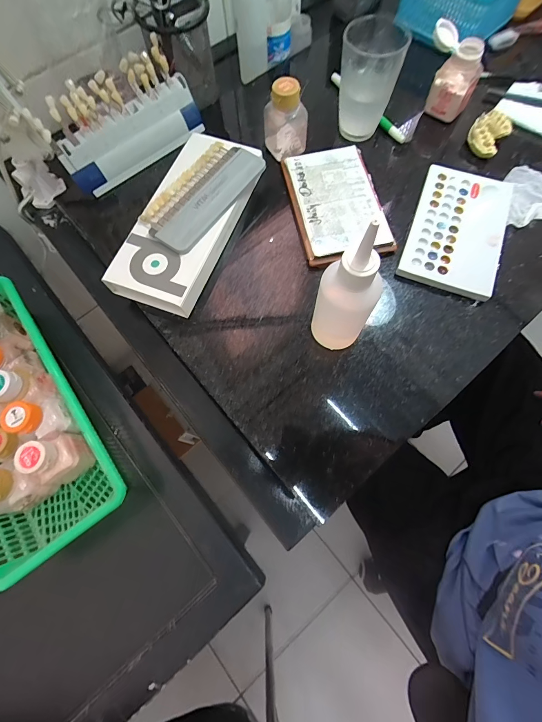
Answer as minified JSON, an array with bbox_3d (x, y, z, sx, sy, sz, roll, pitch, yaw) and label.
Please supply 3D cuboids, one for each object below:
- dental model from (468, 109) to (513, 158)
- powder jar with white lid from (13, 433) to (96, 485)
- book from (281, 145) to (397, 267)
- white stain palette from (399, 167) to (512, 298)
[{"bbox_3d":[0.263,-0.277,0.385,0.040,0.021,0.052,33,77,11],"label":"dental model"},{"bbox_3d":[-0.211,0.096,0.322,0.040,0.069,0.043,-26,73,-7],"label":"powder jar with white lid"},{"bbox_3d":[0.074,-0.181,0.365,0.096,0.016,0.148,-14,73,-2],"label":"book"},{"bbox_3d":[0.204,-0.144,0.350,0.095,0.014,0.151,20,75,8],"label":"white stain palette"}]

